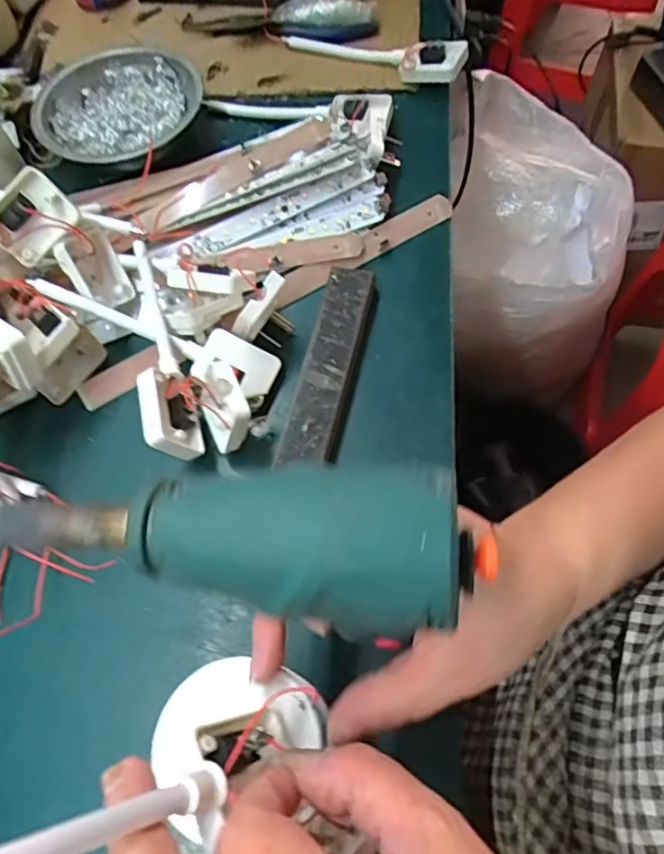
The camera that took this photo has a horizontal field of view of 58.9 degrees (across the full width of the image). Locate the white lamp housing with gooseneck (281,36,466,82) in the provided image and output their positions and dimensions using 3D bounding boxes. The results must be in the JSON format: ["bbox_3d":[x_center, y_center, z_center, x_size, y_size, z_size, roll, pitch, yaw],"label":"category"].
[{"bbox_3d":[0.032,-0.301,0.471,0.149,0.026,0.033,20,67,12],"label":"white lamp housing with gooseneck"}]

